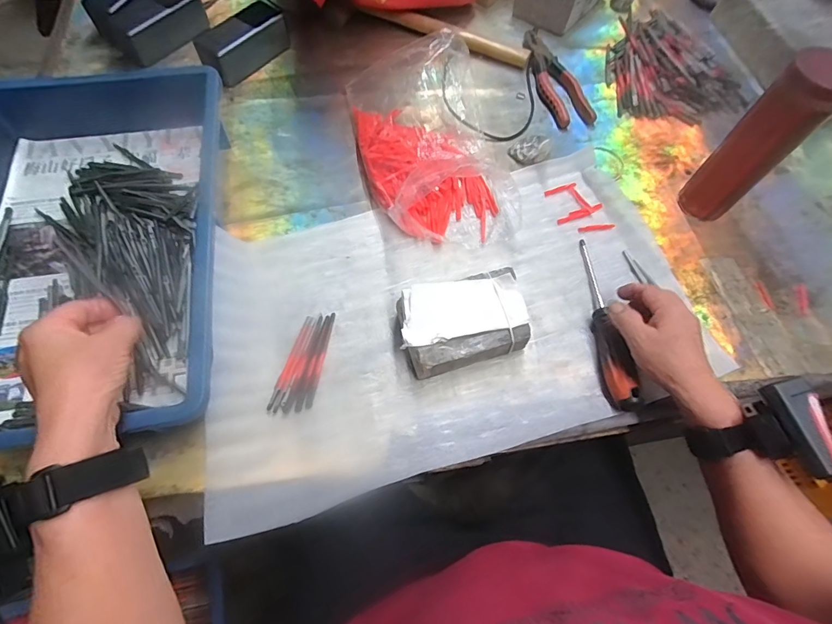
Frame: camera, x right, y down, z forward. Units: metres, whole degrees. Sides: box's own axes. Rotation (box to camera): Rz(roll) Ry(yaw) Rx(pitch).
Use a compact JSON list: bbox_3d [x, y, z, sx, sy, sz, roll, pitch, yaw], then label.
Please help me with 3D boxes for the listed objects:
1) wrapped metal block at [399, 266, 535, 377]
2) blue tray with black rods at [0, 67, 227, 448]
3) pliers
[{"bbox_3d":[0.047,0.010,0.428,0.125,0.054,0.084,-13,66,-10],"label":"wrapped metal block"},{"bbox_3d":[-0.351,-0.086,0.443,0.284,0.067,0.442,-8,65,-7],"label":"blue tray with black rods"},{"bbox_3d":[0.201,-0.354,0.633,0.063,0.019,0.201,-14,66,-10],"label":"pliers"}]

